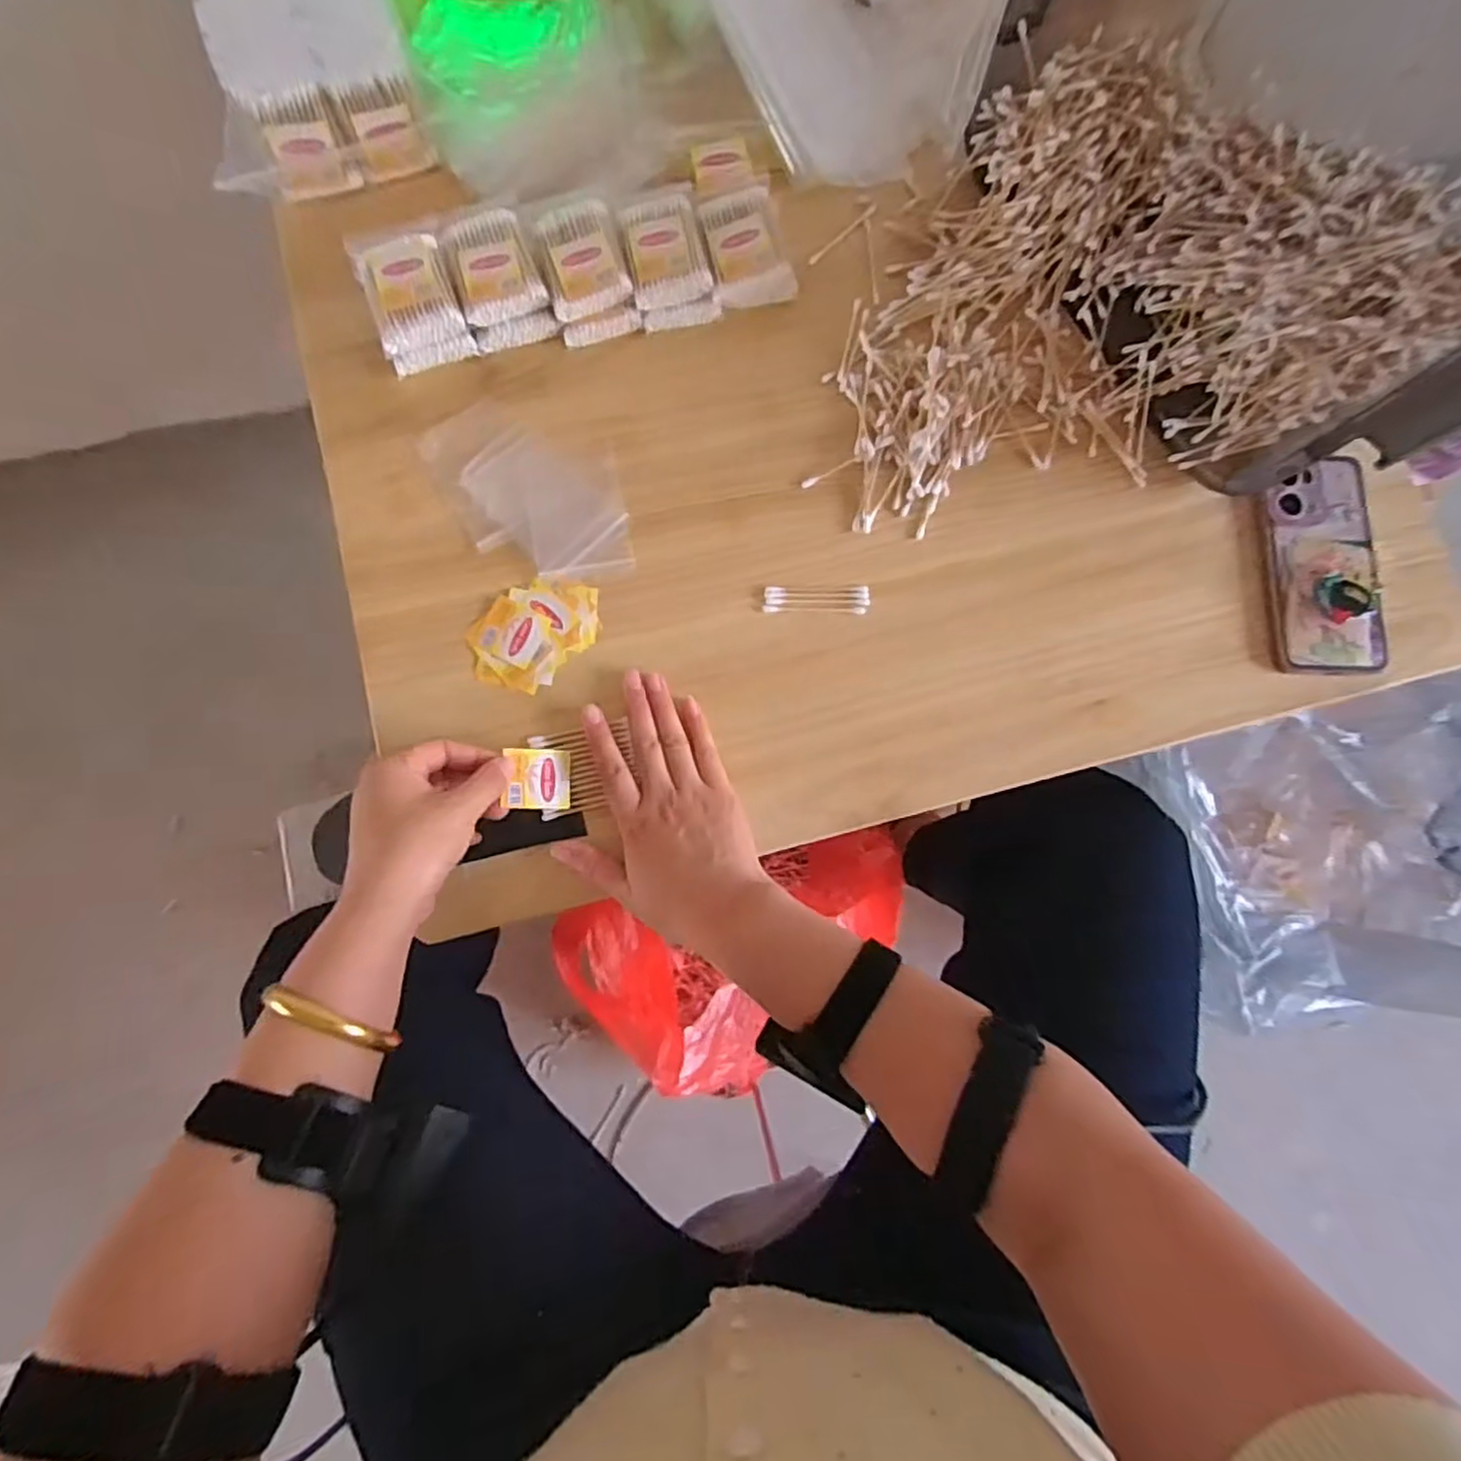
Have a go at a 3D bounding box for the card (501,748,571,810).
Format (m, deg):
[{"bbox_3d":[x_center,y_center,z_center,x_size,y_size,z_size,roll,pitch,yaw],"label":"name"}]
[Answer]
[{"bbox_3d":[-0.124,0.031,0.462,0.039,0.005,0.039,2,75,-16],"label":"card"}]

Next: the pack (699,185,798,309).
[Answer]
[{"bbox_3d":[0.014,-0.348,0.515,0.061,0.029,0.075,-15,83,-4],"label":"pack"}]

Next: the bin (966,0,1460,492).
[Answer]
[{"bbox_3d":[0.365,-0.377,0.429,0.237,0.227,0.379,-34,85,-6],"label":"bin"}]

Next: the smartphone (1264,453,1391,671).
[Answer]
[{"bbox_3d":[0.426,-0.123,0.508,0.075,0.023,0.166,4,82,-2],"label":"smartphone"}]

